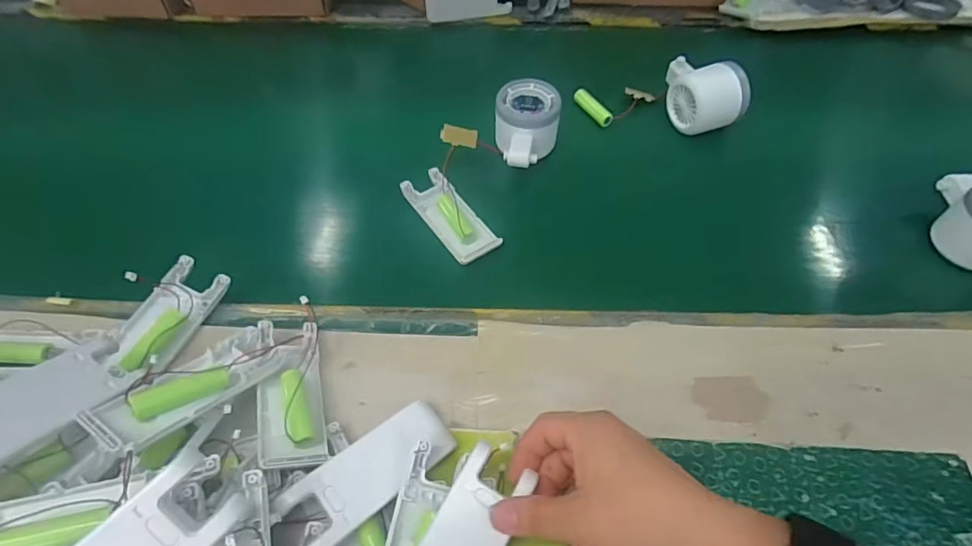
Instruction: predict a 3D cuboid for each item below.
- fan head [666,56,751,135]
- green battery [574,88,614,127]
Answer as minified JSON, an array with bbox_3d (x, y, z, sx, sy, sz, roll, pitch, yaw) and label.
[{"bbox_3d":[0.209,-0.179,0.497,0.055,0.050,0.074,-8,55,-5],"label":"fan head"},{"bbox_3d":[0.108,-0.168,0.520,0.015,0.014,0.052,-30,60,-19],"label":"green battery"}]

